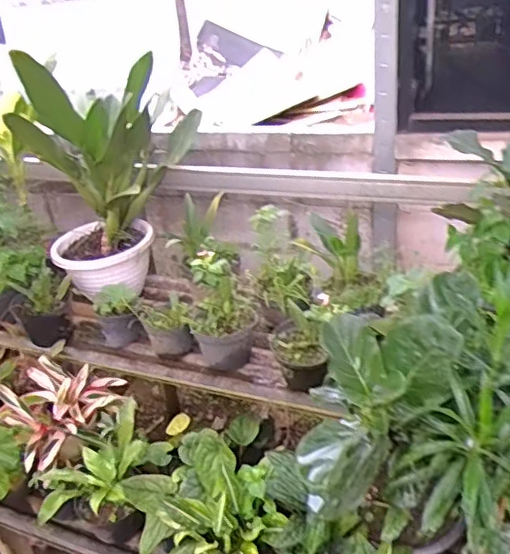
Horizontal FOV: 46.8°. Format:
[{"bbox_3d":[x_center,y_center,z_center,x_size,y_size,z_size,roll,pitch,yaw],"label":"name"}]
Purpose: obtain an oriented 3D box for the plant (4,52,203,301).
[{"bbox_3d":[-0.419,-0.316,1.753,0.331,0.577,0.480,8,31,28],"label":"plant"}]

